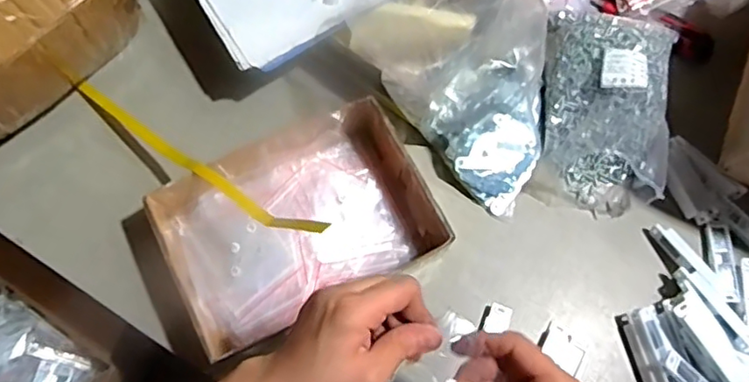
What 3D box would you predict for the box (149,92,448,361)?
[{"bbox_3d":[-0.076,0.029,0.596,0.251,0.069,0.187,-31,75,-12],"label":"box"}]

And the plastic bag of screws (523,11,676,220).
[{"bbox_3d":[0.256,-0.093,0.652,0.134,0.089,0.218,12,71,2],"label":"plastic bag of screws"}]

